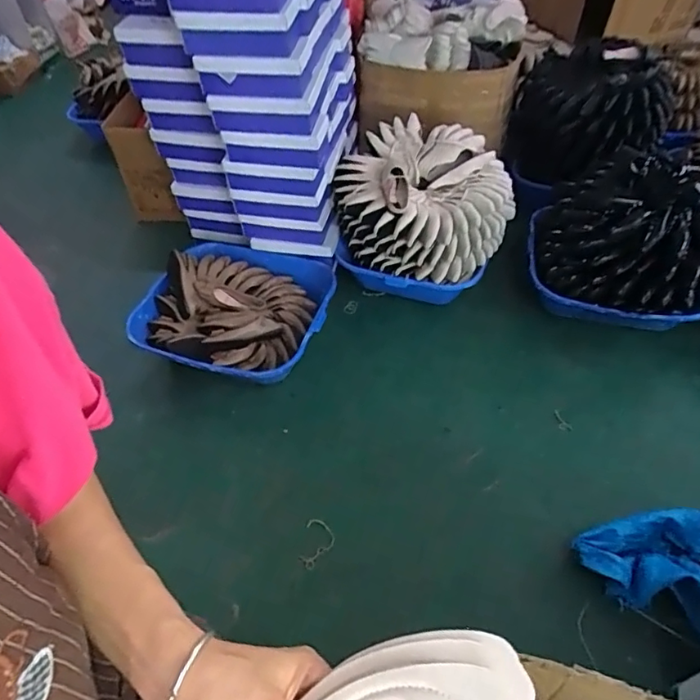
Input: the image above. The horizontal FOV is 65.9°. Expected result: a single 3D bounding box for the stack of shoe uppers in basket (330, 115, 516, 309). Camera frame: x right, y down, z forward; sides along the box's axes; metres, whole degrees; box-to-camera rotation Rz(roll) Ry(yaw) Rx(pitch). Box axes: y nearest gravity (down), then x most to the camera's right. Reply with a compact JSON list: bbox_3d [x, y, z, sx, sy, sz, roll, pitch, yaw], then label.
[{"bbox_3d":[0.249,-0.483,1.903,0.587,0.395,0.508,18,52,18],"label":"stack of shoe uppers in basket"}]

